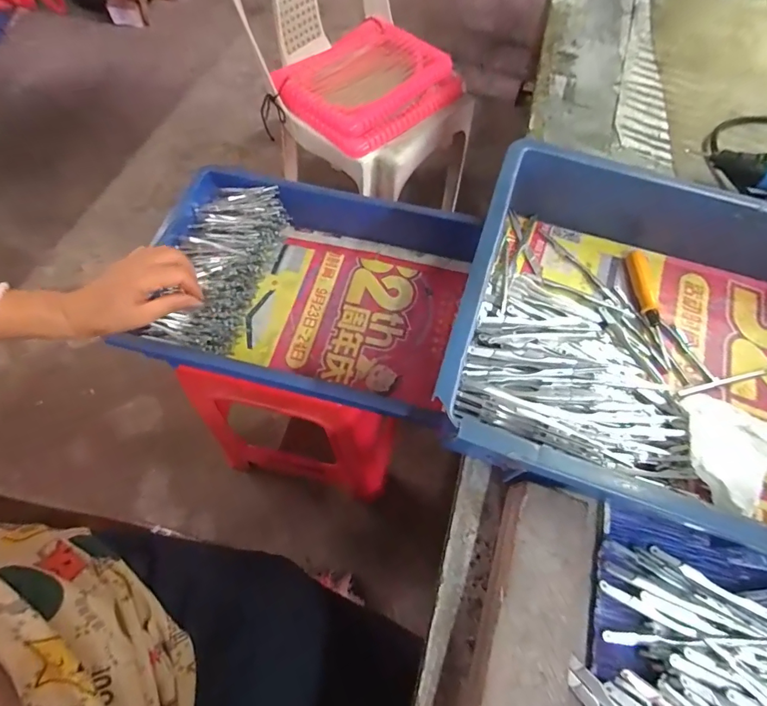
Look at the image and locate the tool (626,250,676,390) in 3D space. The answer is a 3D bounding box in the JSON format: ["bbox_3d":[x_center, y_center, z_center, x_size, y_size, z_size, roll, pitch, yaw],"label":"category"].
[{"bbox_3d":[0.235,-0.035,0.367,0.017,0.016,0.135,4,64,0],"label":"tool"}]

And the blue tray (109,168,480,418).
[{"bbox_3d":[-0.112,-0.084,0.541,0.383,0.076,0.286,13,64,5],"label":"blue tray"}]

